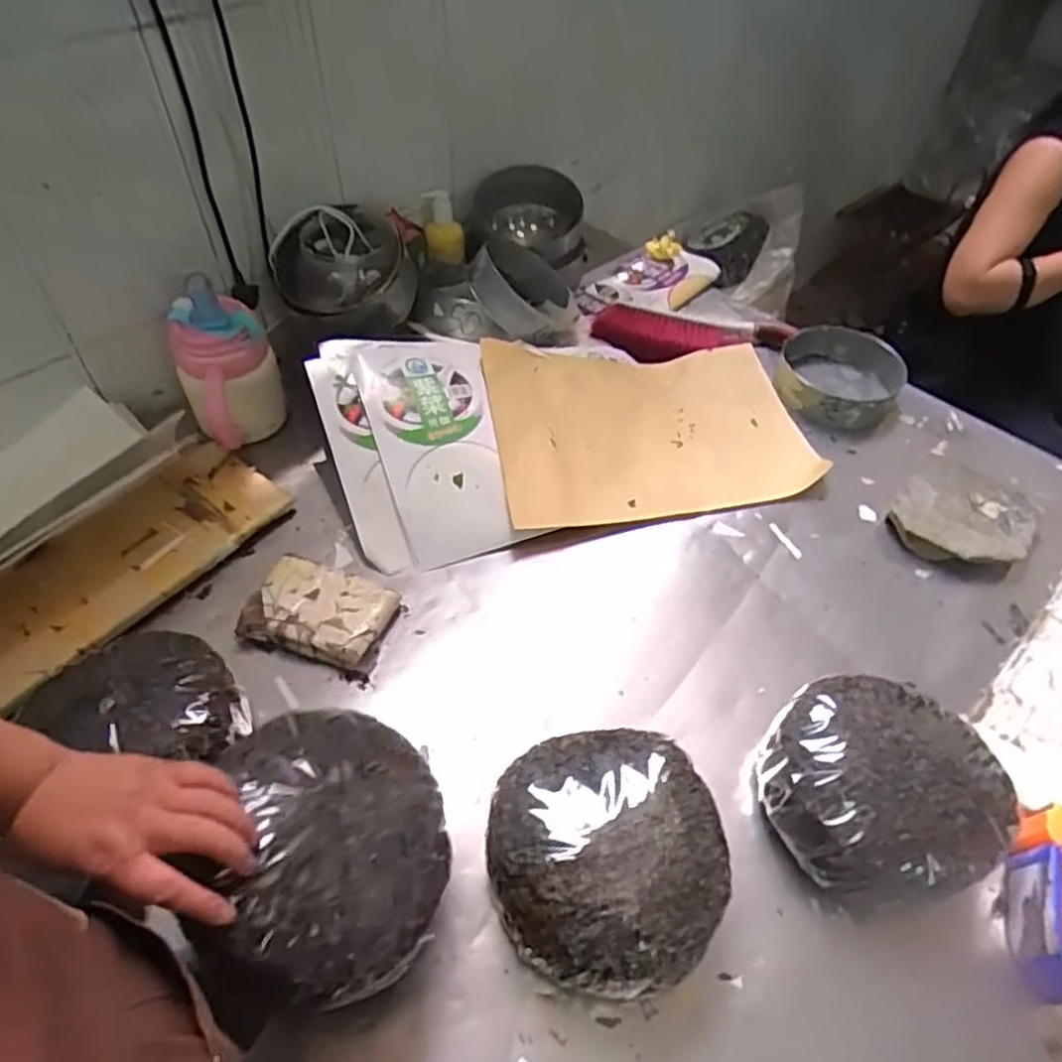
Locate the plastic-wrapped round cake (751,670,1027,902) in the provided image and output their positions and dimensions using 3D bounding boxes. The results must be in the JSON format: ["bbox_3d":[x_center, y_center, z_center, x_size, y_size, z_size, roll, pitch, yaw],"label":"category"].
[{"bbox_3d":[0.307,0.228,0.644,0.188,0.099,0.175,0,50,-1],"label":"plastic-wrapped round cake"}]

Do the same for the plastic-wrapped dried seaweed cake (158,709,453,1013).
[{"bbox_3d":[-0.147,0.222,0.520,0.186,0.049,0.182,22,39,-19],"label":"plastic-wrapped dried seaweed cake"}]

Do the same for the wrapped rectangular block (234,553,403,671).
[{"bbox_3d":[-0.228,0.090,0.788,0.154,0.040,0.106,15,51,11],"label":"wrapped rectangular block"}]

